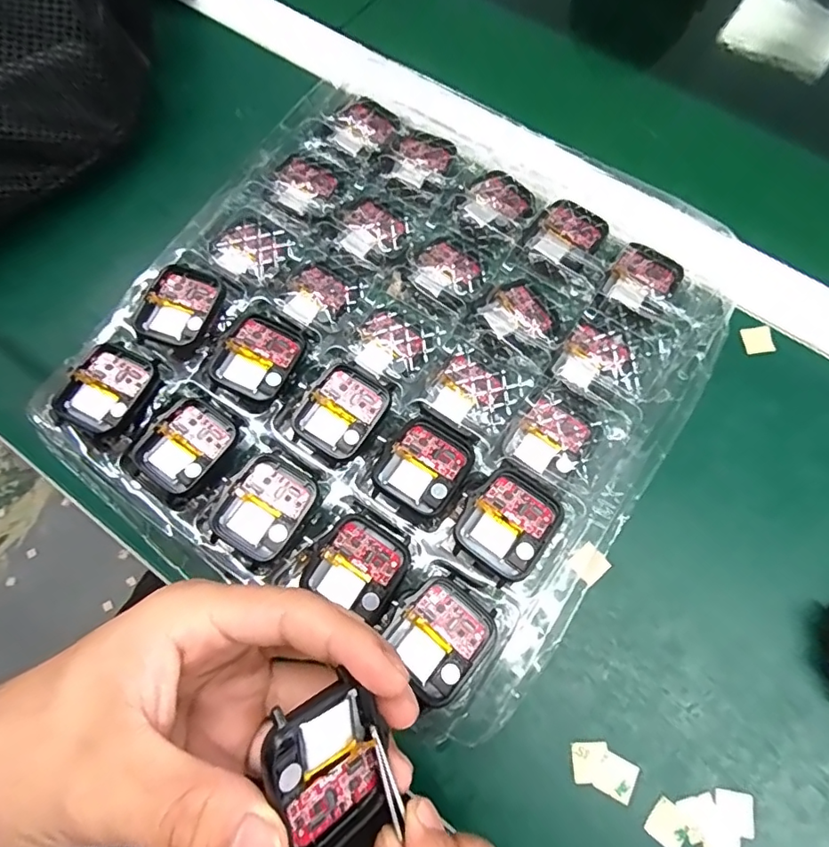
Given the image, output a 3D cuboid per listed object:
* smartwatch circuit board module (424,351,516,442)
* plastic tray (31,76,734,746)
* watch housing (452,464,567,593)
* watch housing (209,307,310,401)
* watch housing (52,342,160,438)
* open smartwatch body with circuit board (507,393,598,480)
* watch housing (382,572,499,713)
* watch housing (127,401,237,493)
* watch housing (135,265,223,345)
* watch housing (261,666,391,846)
[{"bbox_3d":[0.029,-0.013,0.255,0.041,0.006,0.034,35,75,11],"label":"smartwatch circuit board module"},{"bbox_3d":[-0.005,-0.043,0.266,0.263,0.029,0.284,29,74,10],"label":"plastic tray"},{"bbox_3d":[0.041,0.045,0.224,0.037,0.010,0.045,36,75,12],"label":"watch housing"},{"bbox_3d":[-0.077,-0.035,0.252,0.036,0.008,0.044,26,73,9],"label":"watch housing"},{"bbox_3d":[-0.151,-0.016,0.248,0.035,0.005,0.044,36,76,2],"label":"watch housing"},{"bbox_3d":[0.068,0.008,0.248,0.034,0.008,0.035,36,75,12],"label":"open smartwatch body with circuit board"},{"bbox_3d":[0.011,0.088,0.209,0.037,0.008,0.042,42,76,13],"label":"watch housing"},{"bbox_3d":[-0.110,0.011,0.243,0.036,0.006,0.043,33,75,11],"label":"watch housing"},{"bbox_3d":[-0.120,-0.060,0.261,0.036,0.007,0.042,21,73,7],"label":"watch housing"},{"bbox_3d":[-0.025,0.101,0.149,0.037,0.006,0.044,-19,99,-45],"label":"watch housing"}]

